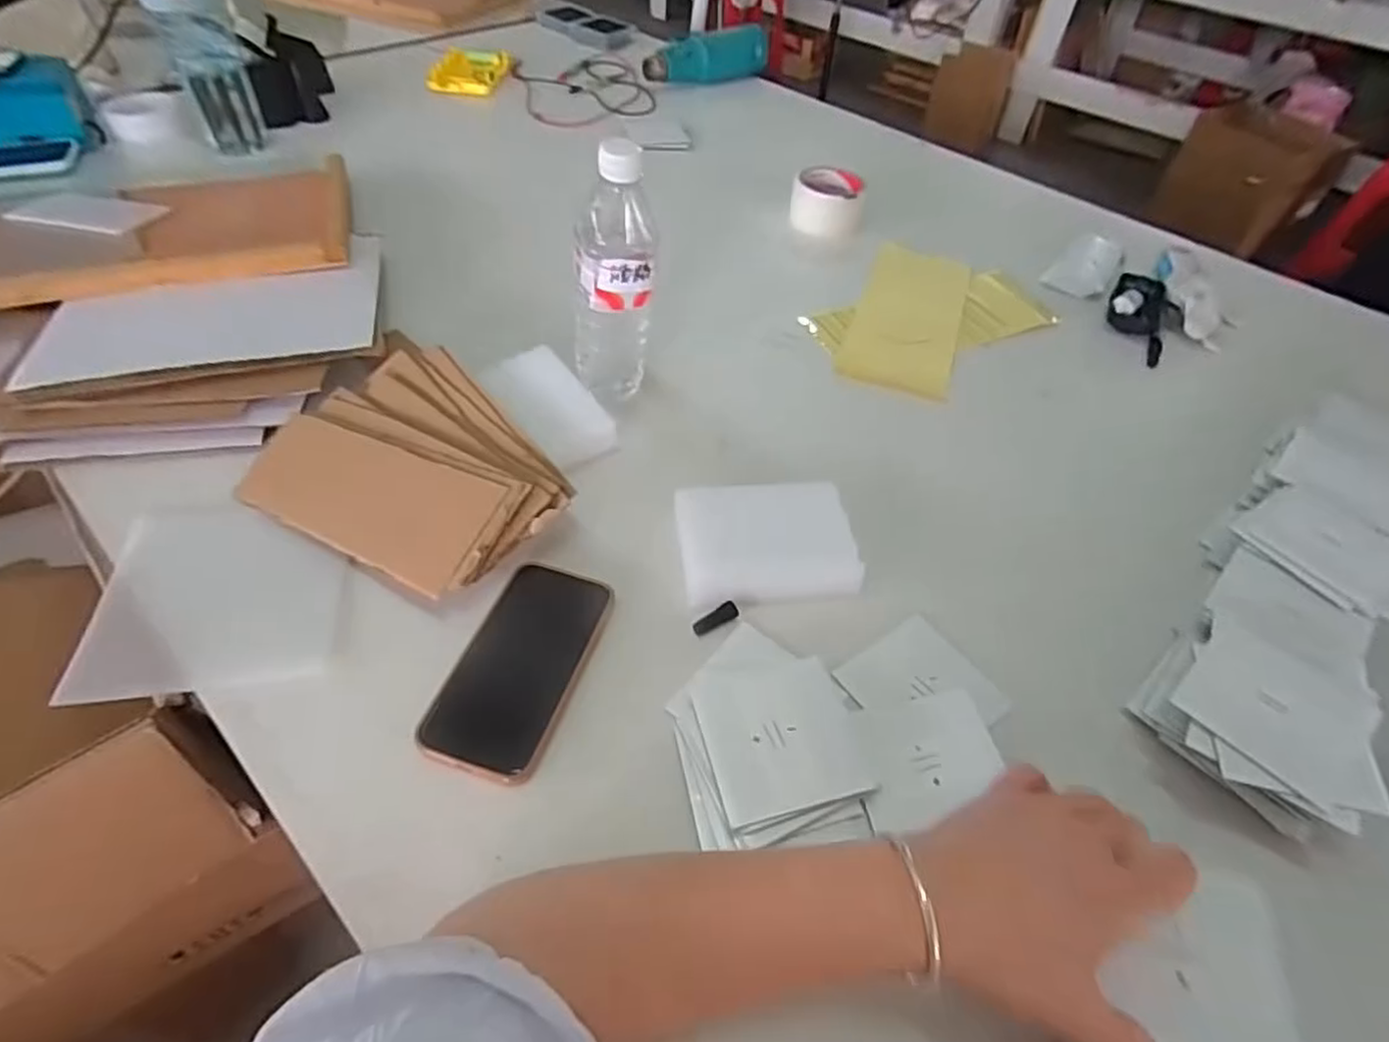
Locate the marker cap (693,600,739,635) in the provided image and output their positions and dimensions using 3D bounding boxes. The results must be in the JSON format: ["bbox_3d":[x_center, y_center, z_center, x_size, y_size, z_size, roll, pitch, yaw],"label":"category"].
[{"bbox_3d":[0.015,0.070,0.500,0.034,0.012,0.011,-21,55,-21],"label":"marker cap"}]

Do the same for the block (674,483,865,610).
[{"bbox_3d":[0.055,0.016,0.537,0.128,0.027,0.102,-3,50,-7],"label":"block"}]

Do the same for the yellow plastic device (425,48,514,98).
[{"bbox_3d":[-0.375,-0.760,1.170,0.119,0.016,0.181,3,49,-2],"label":"yellow plastic device"}]

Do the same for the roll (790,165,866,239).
[{"bbox_3d":[0.175,-0.421,0.912,0.097,0.052,0.095,5,49,-1],"label":"roll"}]

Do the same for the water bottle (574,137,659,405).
[{"bbox_3d":[-0.067,-0.191,0.577,0.068,0.219,0.056,-1,50,-6],"label":"water bottle"}]

